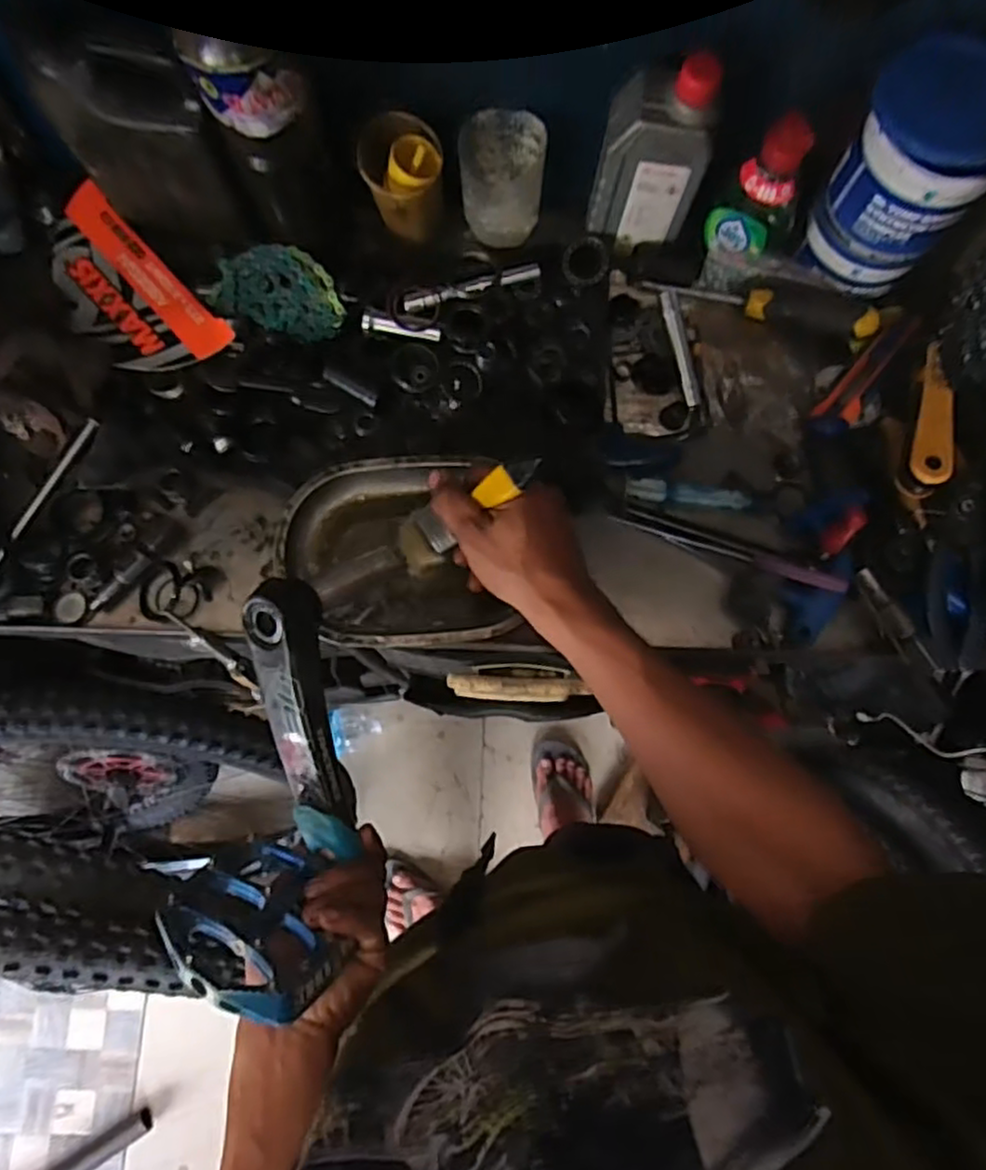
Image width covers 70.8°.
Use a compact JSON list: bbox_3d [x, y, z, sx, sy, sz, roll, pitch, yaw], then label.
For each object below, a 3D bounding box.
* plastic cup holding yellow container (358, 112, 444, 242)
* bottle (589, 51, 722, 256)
[{"bbox_3d":[-0.075,-0.337,0.582,0.064,0.080,0.068,-6,77,-2],"label":"plastic cup holding yellow container"},{"bbox_3d":[0.126,-0.337,0.558,0.085,0.160,0.052,15,77,3],"label":"bottle"}]

